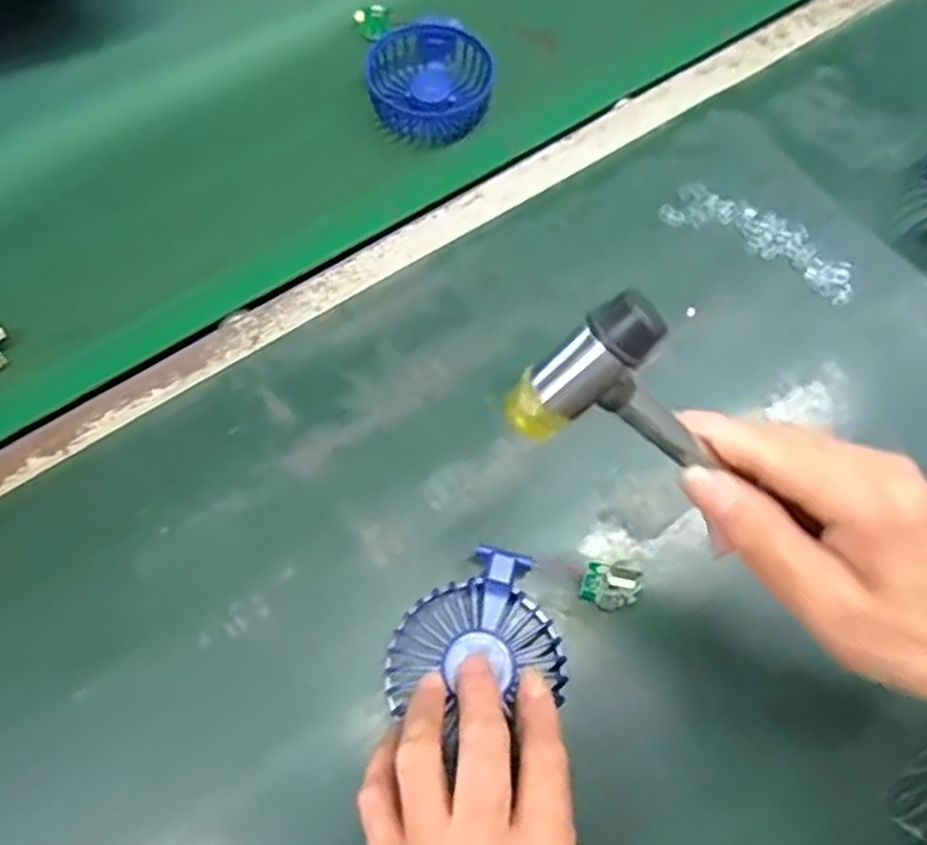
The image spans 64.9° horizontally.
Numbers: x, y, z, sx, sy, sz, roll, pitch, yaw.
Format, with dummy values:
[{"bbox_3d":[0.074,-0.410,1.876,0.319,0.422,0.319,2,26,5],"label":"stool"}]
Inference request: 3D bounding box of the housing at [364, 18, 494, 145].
[{"bbox_3d":[-0.024,-0.247,0.531,0.089,0.021,0.082,7,91,9],"label":"housing"}]

